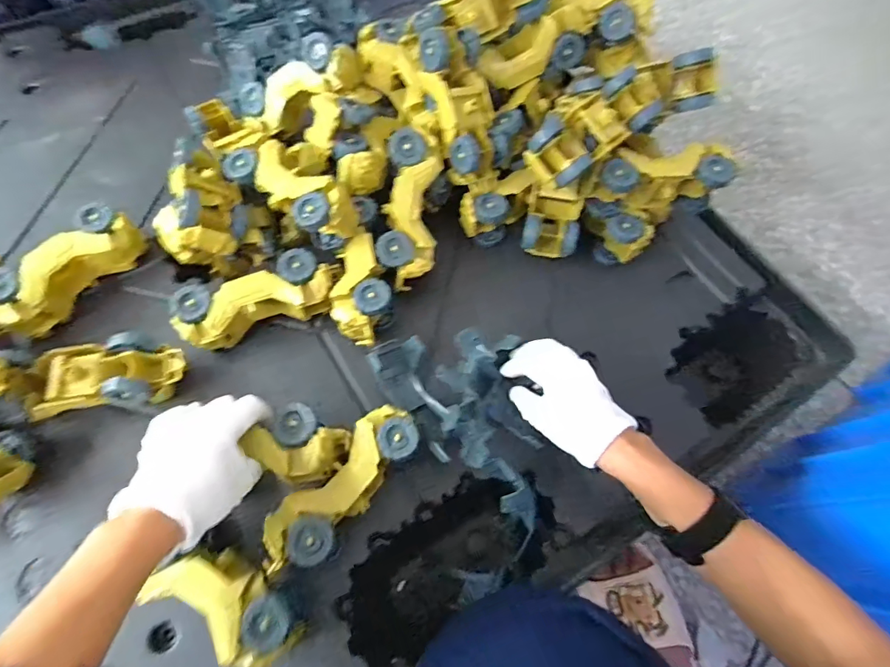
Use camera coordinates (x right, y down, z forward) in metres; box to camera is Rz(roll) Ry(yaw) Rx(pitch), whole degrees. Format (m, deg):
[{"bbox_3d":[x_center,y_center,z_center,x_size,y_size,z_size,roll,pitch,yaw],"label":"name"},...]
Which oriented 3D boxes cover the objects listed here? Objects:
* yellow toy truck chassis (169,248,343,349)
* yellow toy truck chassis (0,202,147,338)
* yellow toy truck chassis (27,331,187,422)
[{"bbox_3d":[-0.197,-0.033,0.500,0.170,0.063,0.065,-18,68,-11],"label":"yellow toy truck chassis"},{"bbox_3d":[-0.416,-0.065,0.497,0.065,0.053,0.173,37,69,12],"label":"yellow toy truck chassis"},{"bbox_3d":[-0.332,0.045,0.453,0.138,0.062,0.066,-3,66,-5],"label":"yellow toy truck chassis"}]

